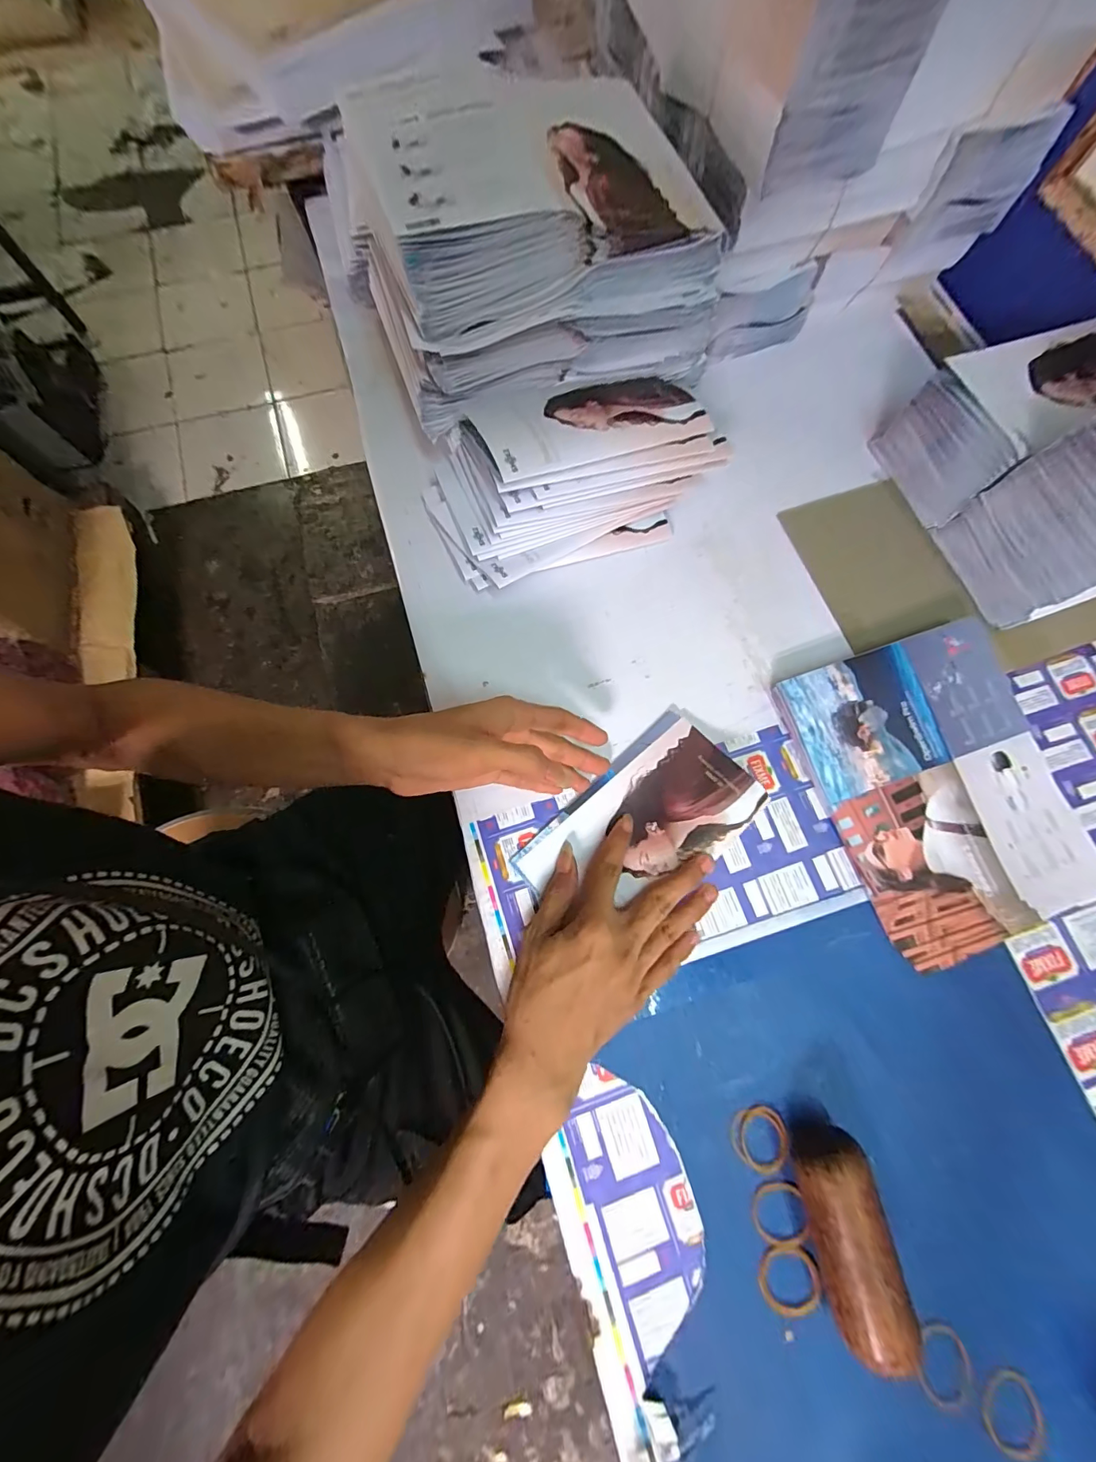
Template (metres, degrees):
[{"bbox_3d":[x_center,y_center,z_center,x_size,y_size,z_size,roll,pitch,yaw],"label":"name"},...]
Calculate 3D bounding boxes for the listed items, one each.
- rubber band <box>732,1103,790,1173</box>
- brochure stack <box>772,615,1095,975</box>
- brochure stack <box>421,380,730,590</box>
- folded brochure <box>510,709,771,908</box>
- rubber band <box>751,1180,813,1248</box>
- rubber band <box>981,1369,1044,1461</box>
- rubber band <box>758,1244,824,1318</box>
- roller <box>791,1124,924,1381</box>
[{"bbox_3d":[0.140,0.270,0.304,0.036,0.006,0.038,-15,75,-4],"label":"rubber band"},{"bbox_3d":[0.304,0.041,0.354,0.181,0.026,0.228,-19,76,-5],"label":"brochure stack"},{"bbox_3d":[0.015,-0.223,0.384,0.232,0.095,0.141,-23,76,-6],"label":"brochure stack"},{"bbox_3d":[0.070,0.074,0.345,0.173,0.021,0.098,-41,79,-10],"label":"folded brochure"},{"bbox_3d":[0.148,0.309,0.294,0.033,0.005,0.033,0,75,0],"label":"rubber band"},{"bbox_3d":[0.269,0.400,0.268,0.035,0.004,0.037,0,75,0],"label":"rubber band"},{"bbox_3d":[0.149,0.341,0.285,0.036,0.005,0.034,-2,77,8],"label":"rubber band"},{"bbox_3d":[0.177,0.299,0.275,0.040,0.043,0.094,-10,75,-3],"label":"roller"}]

